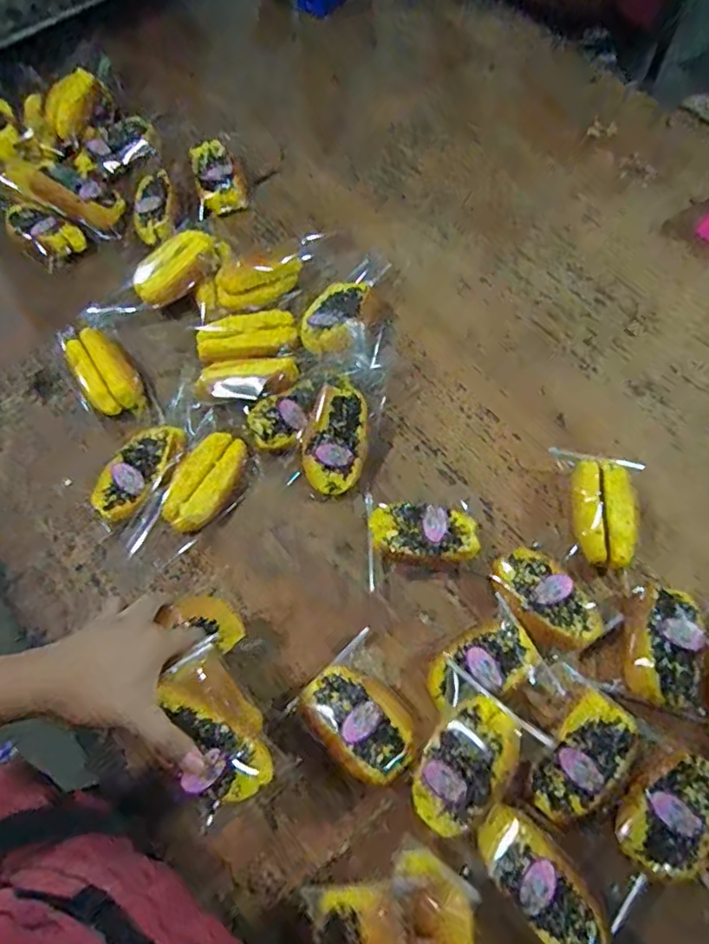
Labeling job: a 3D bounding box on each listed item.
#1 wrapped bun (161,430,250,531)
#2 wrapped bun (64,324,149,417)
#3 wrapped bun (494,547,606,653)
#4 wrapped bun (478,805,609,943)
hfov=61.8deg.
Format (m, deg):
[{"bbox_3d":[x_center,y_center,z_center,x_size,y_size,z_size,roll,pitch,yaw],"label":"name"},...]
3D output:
[{"bbox_3d":[-0.170,0.010,0.679,0.064,0.035,0.128,19,69,10],"label":"wrapped bun"},{"bbox_3d":[-0.318,-0.128,0.754,0.067,0.041,0.125,-31,70,-10],"label":"wrapped bun"},{"bbox_3d":[0.192,0.134,0.610,0.071,0.051,0.112,-33,70,-11],"label":"wrapped bun"},{"bbox_3d":[0.157,0.346,0.501,0.059,0.044,0.122,-39,69,-13],"label":"wrapped bun"}]

